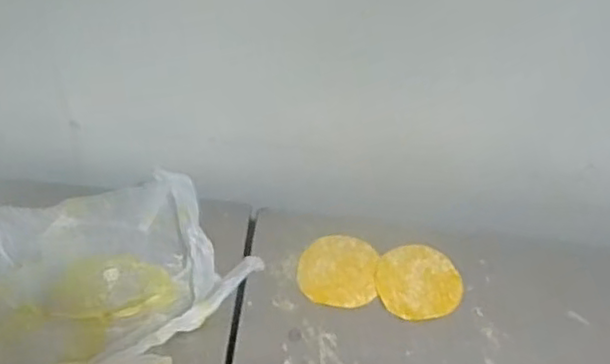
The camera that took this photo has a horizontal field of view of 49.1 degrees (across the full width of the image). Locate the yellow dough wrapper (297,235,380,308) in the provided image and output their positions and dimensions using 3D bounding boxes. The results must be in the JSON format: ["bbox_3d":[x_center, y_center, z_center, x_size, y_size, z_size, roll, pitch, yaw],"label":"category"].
[{"bbox_3d":[0.031,0.083,0.633,0.073,0.004,0.078,6,48,1],"label":"yellow dough wrapper"}]

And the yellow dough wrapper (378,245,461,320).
[{"bbox_3d":[0.108,0.094,0.638,0.080,0.004,0.078,3,48,-3],"label":"yellow dough wrapper"}]

